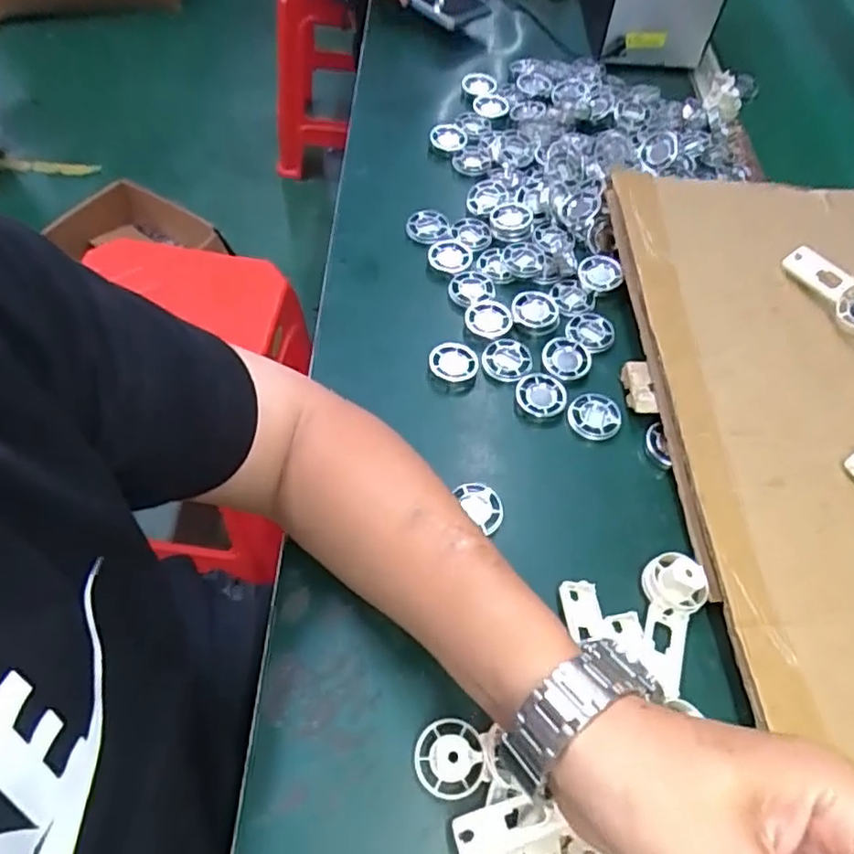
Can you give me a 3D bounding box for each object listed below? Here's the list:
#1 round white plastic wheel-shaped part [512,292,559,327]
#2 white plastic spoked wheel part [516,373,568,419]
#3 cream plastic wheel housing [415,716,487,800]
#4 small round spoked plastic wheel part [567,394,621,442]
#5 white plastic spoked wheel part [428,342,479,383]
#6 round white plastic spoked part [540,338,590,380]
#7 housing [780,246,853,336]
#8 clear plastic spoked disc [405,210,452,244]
[{"bbox_3d":[0.092,-0.101,0.551,0.038,0.008,0.036,1,57,-1],"label":"round white plastic wheel-shaped part"},{"bbox_3d":[0.090,-0.024,0.511,0.037,0.012,0.037,1,57,-1],"label":"white plastic spoked wheel part"},{"bbox_3d":[0.013,0.184,0.362,0.039,0.017,0.039,-2,57,-3],"label":"cream plastic wheel housing"},{"bbox_3d":[0.129,-0.008,0.505,0.039,0.012,0.038,1,57,-1],"label":"small round spoked plastic wheel part"},{"bbox_3d":[0.021,-0.052,0.523,0.039,0.010,0.036,-1,57,-2],"label":"white plastic spoked wheel part"},{"bbox_3d":[0.113,-0.056,0.529,0.037,0.004,0.042,29,61,16],"label":"round white plastic spoked part"},{"bbox_3d":[0.337,-0.115,0.538,0.041,0.016,0.093,-42,69,11],"label":"housing"},{"bbox_3d":[0.002,-0.186,0.606,0.040,0.007,0.038,1,57,-1],"label":"clear plastic spoked disc"}]

